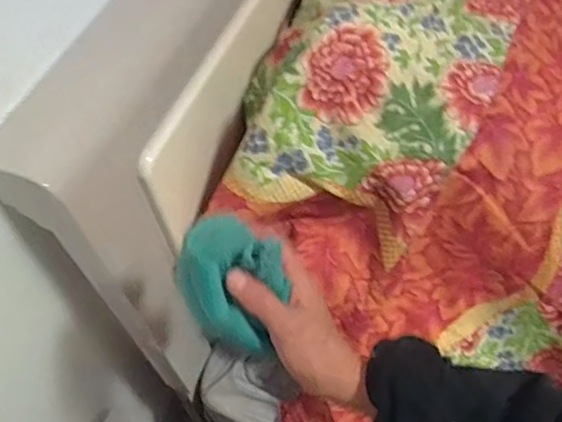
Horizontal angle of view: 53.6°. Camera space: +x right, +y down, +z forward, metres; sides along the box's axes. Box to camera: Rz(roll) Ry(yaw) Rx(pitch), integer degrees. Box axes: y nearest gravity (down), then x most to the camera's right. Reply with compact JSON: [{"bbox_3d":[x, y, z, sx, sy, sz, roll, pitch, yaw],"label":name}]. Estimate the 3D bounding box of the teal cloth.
[{"bbox_3d":[-0.041,0.056,0.446,0.097,0.065,0.073,31,61,20],"label":"teal cloth"}]

